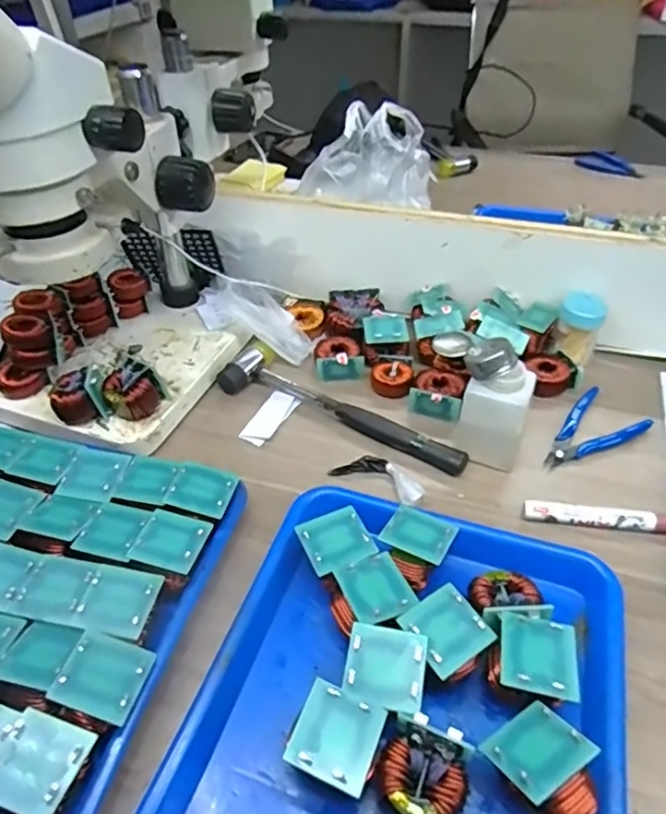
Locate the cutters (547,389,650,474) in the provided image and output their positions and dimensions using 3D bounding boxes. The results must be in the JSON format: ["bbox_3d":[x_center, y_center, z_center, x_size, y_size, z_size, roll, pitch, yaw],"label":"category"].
[{"bbox_3d":[0.238,0.020,0.555,0.114,0.017,0.061,-24,47,-23],"label":"cutters"}]

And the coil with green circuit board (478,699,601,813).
[{"bbox_3d":[0.116,0.200,0.320,0.048,0.039,0.052,-24,21,-21],"label":"coil with green circuit board"}]

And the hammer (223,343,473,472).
[{"bbox_3d":[0.010,-0.003,0.576,0.261,0.026,0.068,22,47,24],"label":"hammer"}]

